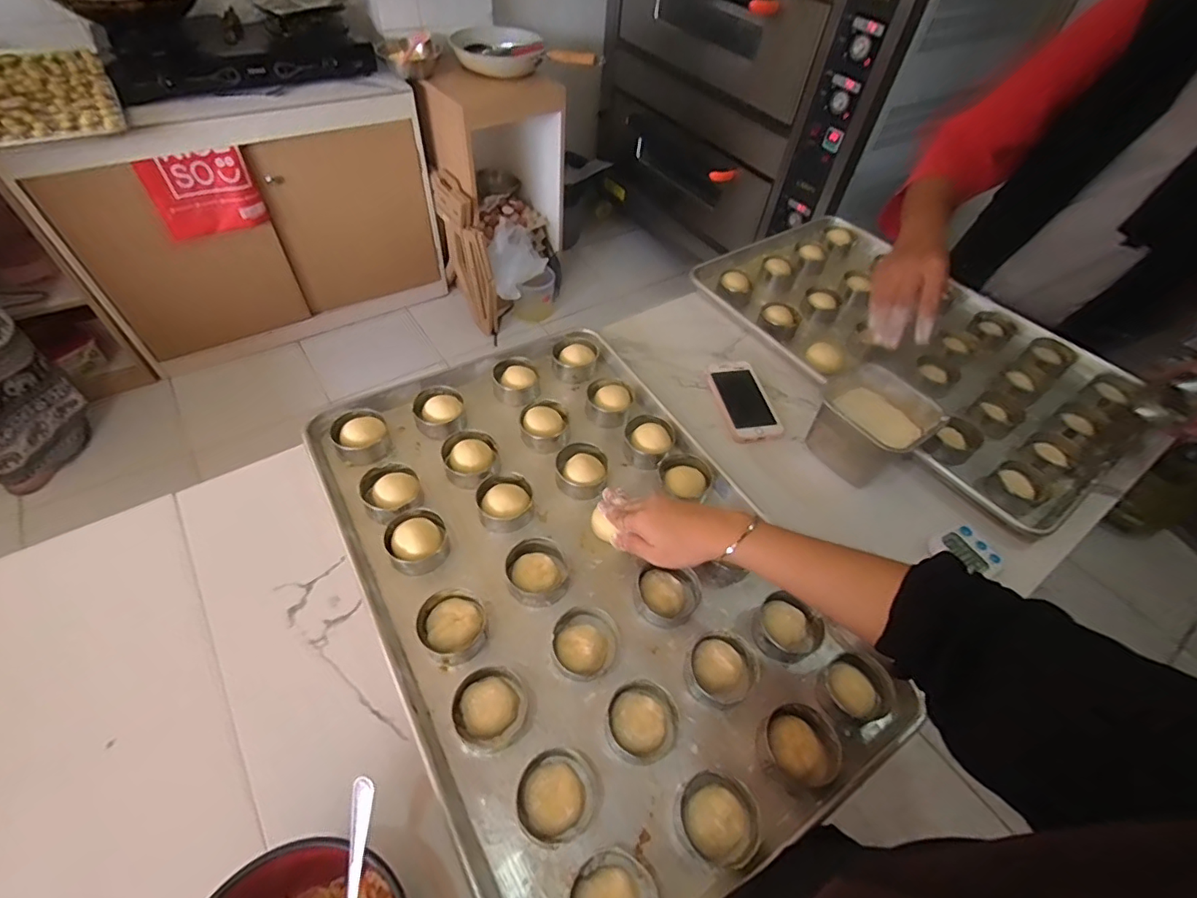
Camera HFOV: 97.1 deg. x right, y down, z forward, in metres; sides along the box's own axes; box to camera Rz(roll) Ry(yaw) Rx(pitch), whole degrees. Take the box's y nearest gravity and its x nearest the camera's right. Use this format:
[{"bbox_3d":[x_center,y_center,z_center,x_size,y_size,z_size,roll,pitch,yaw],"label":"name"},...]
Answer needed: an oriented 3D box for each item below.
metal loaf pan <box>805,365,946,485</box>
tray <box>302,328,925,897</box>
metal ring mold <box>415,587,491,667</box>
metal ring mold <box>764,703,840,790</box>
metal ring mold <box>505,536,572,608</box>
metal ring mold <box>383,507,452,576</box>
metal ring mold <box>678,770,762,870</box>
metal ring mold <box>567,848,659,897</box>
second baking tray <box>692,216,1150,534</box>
[{"bbox_3d":[0.321,-0.028,0.642,0.106,0.084,0.119,-25,58,-23],"label":"metal loaf pan"},{"bbox_3d":[-0.025,0.105,0.558,0.398,0.036,0.608,-22,57,-22],"label":"tray"},{"bbox_3d":[-0.136,0.164,0.496,0.061,0.018,0.066,3,52,-4],"label":"metal ring mold"},{"bbox_3d":[0.172,0.255,0.457,0.059,0.026,0.059,18,52,8],"label":"metal ring mold"},{"bbox_3d":[-0.061,0.124,0.539,0.066,0.024,0.065,3,52,-4],"label":"metal ring mold"},{"bbox_3d":[-0.186,0.095,0.545,0.061,0.029,0.062,3,52,-4],"label":"metal ring mold"},{"bbox_3d":[0.096,0.291,0.419,0.061,0.026,0.062,3,52,-4],"label":"metal ring mold"},{"bbox_3d":[0.012,0.331,0.384,0.064,0.018,0.063,3,52,-4],"label":"metal ring mold"},{"bbox_3d":[0.465,-0.182,0.821,0.380,0.053,0.628,-26,59,-24],"label":"second baking tray"}]

